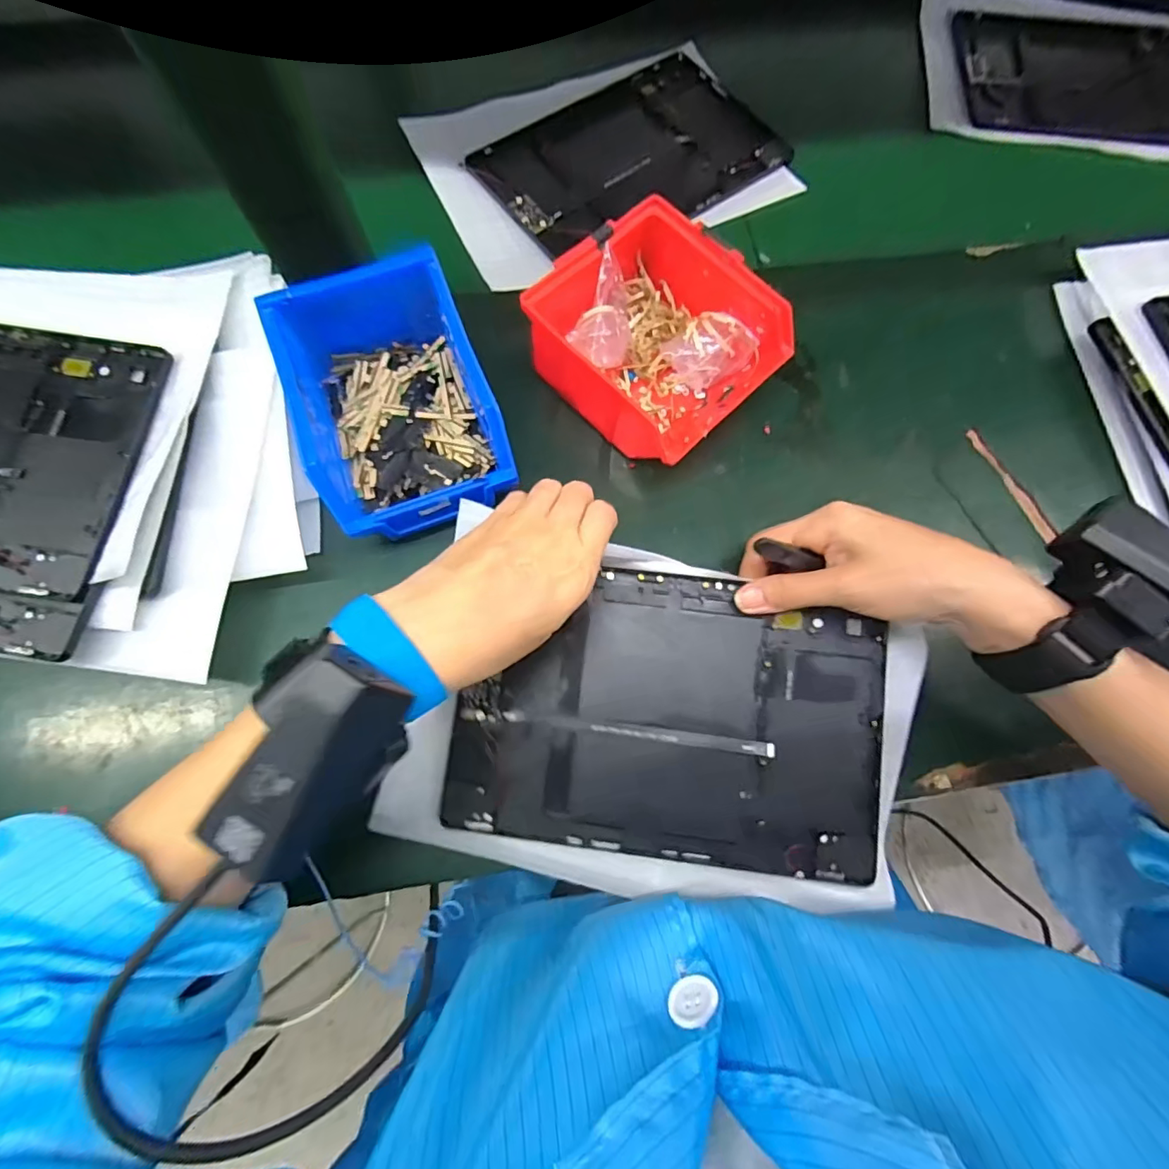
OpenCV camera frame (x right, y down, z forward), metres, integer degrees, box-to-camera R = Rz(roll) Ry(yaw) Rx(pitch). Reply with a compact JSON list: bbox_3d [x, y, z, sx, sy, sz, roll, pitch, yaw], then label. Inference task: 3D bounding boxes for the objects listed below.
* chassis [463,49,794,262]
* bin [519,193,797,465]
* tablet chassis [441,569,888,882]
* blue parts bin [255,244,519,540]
[{"bbox_3d":[0.039,-0.359,0.438,0.234,0.007,0.160,-34,77,-11],"label":"chassis"},{"bbox_3d":[0.046,-0.154,0.340,0.118,0.071,0.132,-43,79,-15],"label":"bin"},{"bbox_3d":[0.047,0.073,0.296,0.231,0.010,0.152,6,82,4],"label":"tablet chassis"},{"bbox_3d":[-0.113,-0.109,0.320,0.105,0.074,0.147,-19,74,-9],"label":"blue parts bin"}]

